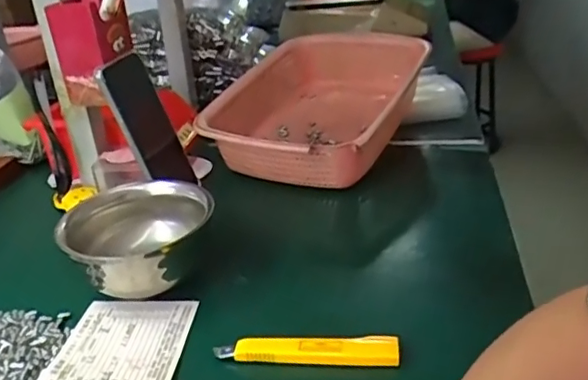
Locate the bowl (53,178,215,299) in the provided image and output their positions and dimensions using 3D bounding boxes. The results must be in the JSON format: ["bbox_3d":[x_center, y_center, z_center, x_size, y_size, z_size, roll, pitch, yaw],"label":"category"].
[{"bbox_3d":[-0.128,0.043,0.484,0.115,0.067,0.115,-4,31,2],"label":"bowl"}]

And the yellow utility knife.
[{"bbox_3d":[0.009,0.111,0.397,0.126,0.013,0.020,-1,27,8],"label":"yellow utility knife"}]

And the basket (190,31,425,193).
[{"bbox_3d":[0.040,-0.104,0.719,0.199,0.107,0.321,10,30,26],"label":"basket"}]

